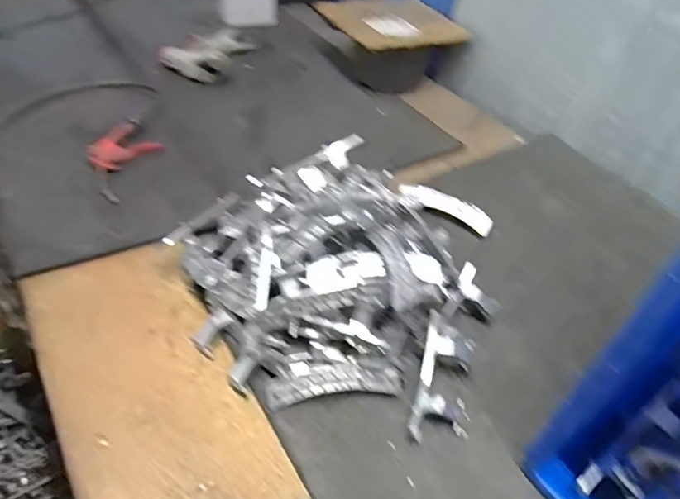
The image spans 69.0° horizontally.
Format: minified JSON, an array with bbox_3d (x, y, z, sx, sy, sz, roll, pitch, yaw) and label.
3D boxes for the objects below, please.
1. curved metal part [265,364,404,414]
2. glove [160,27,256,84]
[{"bbox_3d":[-0.005,0.154,0.571,0.158,0.024,0.034,-3,45,-10],"label":"curved metal part"},{"bbox_3d":[-0.296,-0.459,1.155,0.156,0.040,0.218,21,48,15],"label":"glove"}]

